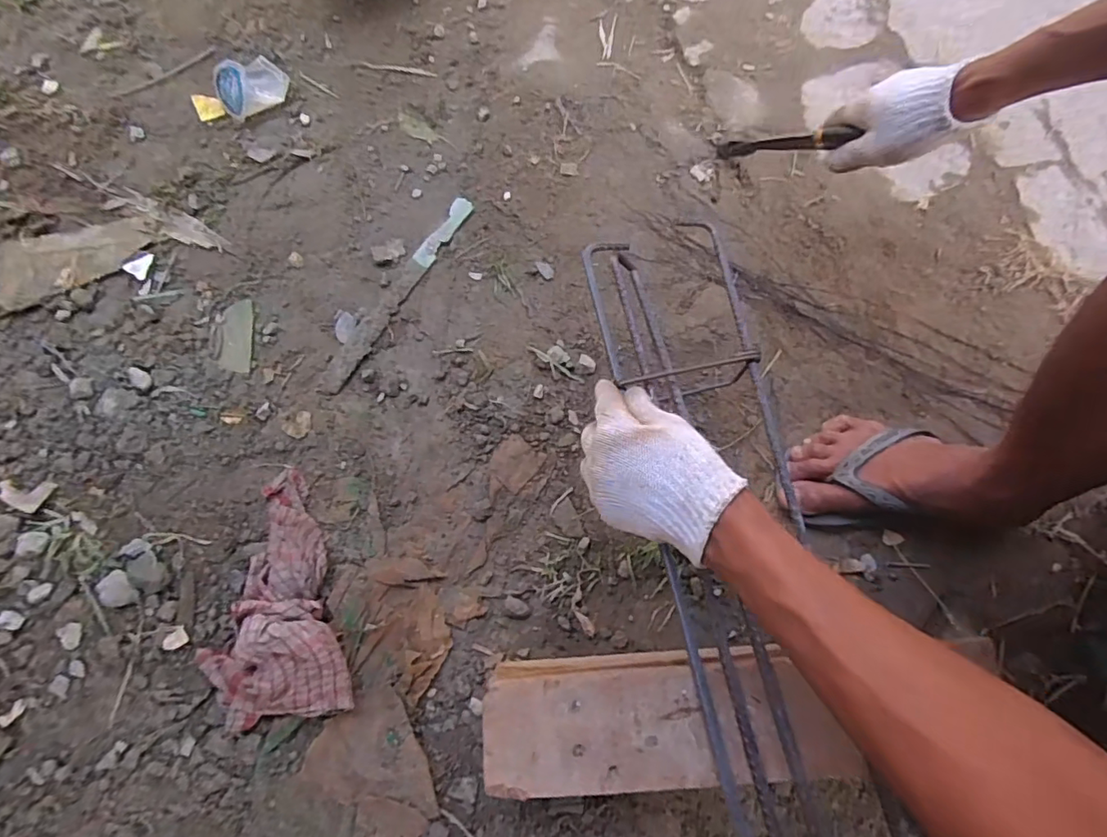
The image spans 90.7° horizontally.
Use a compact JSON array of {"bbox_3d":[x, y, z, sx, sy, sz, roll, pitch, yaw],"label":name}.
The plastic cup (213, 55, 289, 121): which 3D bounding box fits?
[{"bbox_3d":[-0.425,-0.471,0.765,0.096,0.051,0.069,-35,78,-10],"label":"plastic cup"}]

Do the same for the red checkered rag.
[{"bbox_3d":[-0.306,0.186,0.556,0.145,0.065,0.253,-20,75,-6],"label":"red checkered rag"}]

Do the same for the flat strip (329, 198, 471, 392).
[{"bbox_3d":[-0.196,-0.163,0.695,0.028,0.013,0.300,29,76,7],"label":"flat strip"}]

